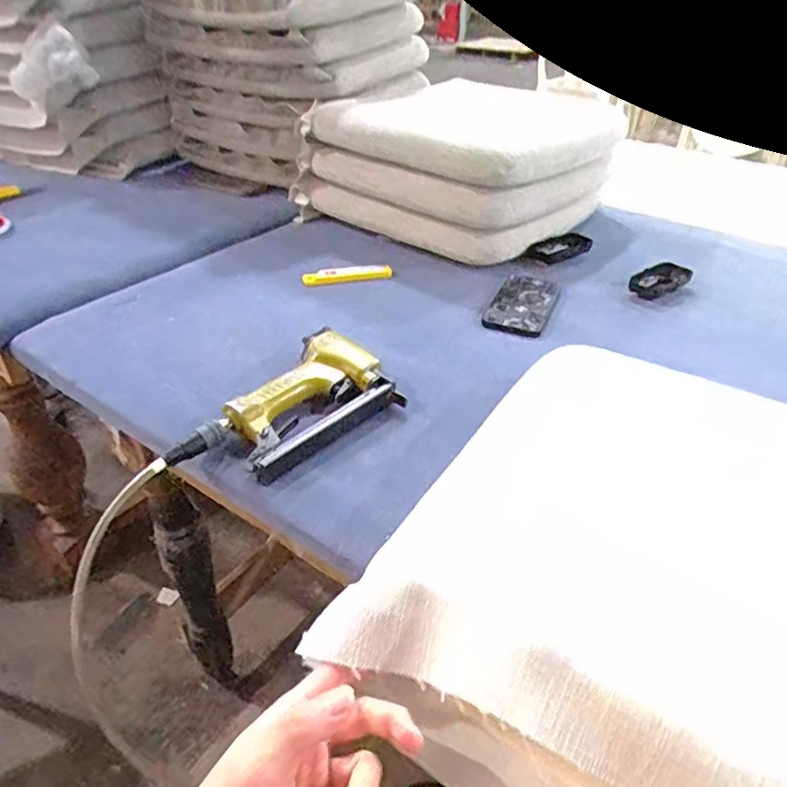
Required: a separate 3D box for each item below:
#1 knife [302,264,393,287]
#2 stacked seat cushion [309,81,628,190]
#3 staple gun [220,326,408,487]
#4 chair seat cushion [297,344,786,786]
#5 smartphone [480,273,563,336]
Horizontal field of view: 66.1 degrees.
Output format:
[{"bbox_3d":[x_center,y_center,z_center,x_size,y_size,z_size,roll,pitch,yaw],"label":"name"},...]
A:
[{"bbox_3d":[-0.068,-0.180,0.913,0.137,0.020,0.026,-12,38,-17],"label":"knife"},{"bbox_3d":[0.137,-0.465,1.044,0.412,0.068,0.391,27,43,30],"label":"stacked seat cushion"},{"bbox_3d":[-0.094,0.005,0.640,0.189,0.040,0.136,-28,45,-33],"label":"staple gun"},{"bbox_3d":[0.261,0.146,0.453,0.435,0.092,0.448,23,41,27],"label":"chair seat cushion"},{"bbox_3d":[0.184,-0.129,0.848,0.080,0.011,0.163,15,39,18],"label":"smartphone"}]

